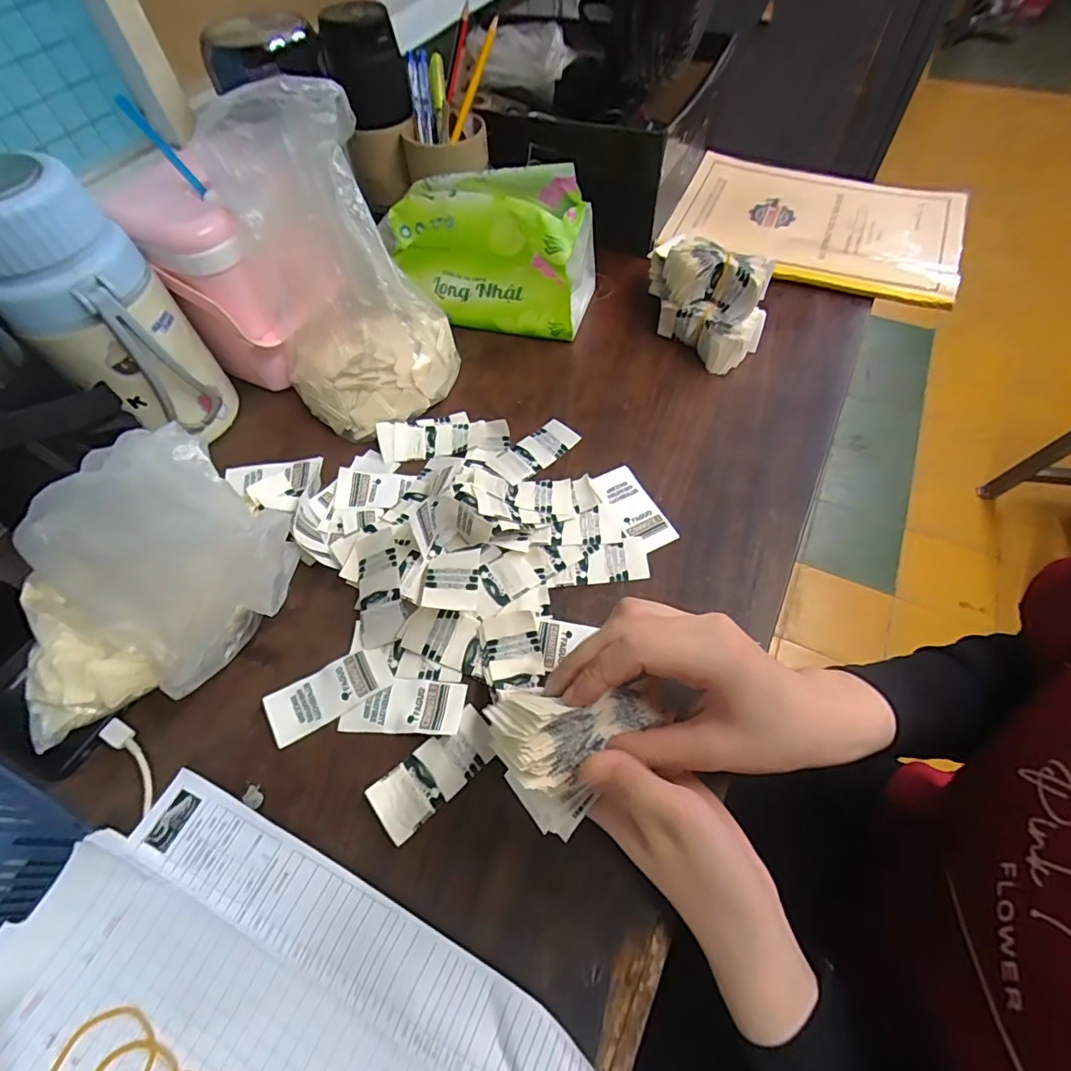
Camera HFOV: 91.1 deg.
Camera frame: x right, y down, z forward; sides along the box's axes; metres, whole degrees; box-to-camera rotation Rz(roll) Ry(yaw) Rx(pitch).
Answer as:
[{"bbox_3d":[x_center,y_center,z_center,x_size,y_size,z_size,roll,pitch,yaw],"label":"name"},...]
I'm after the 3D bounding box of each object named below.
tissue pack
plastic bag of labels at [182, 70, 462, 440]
[{"bbox_3d":[-0.046,-0.273,0.509,0.198,0.124,0.089,10,56,8],"label":"tissue pack"},{"bbox_3d":[-0.143,-0.196,0.401,0.136,0.200,0.128,-29,62,-15],"label":"plastic bag of labels"}]

